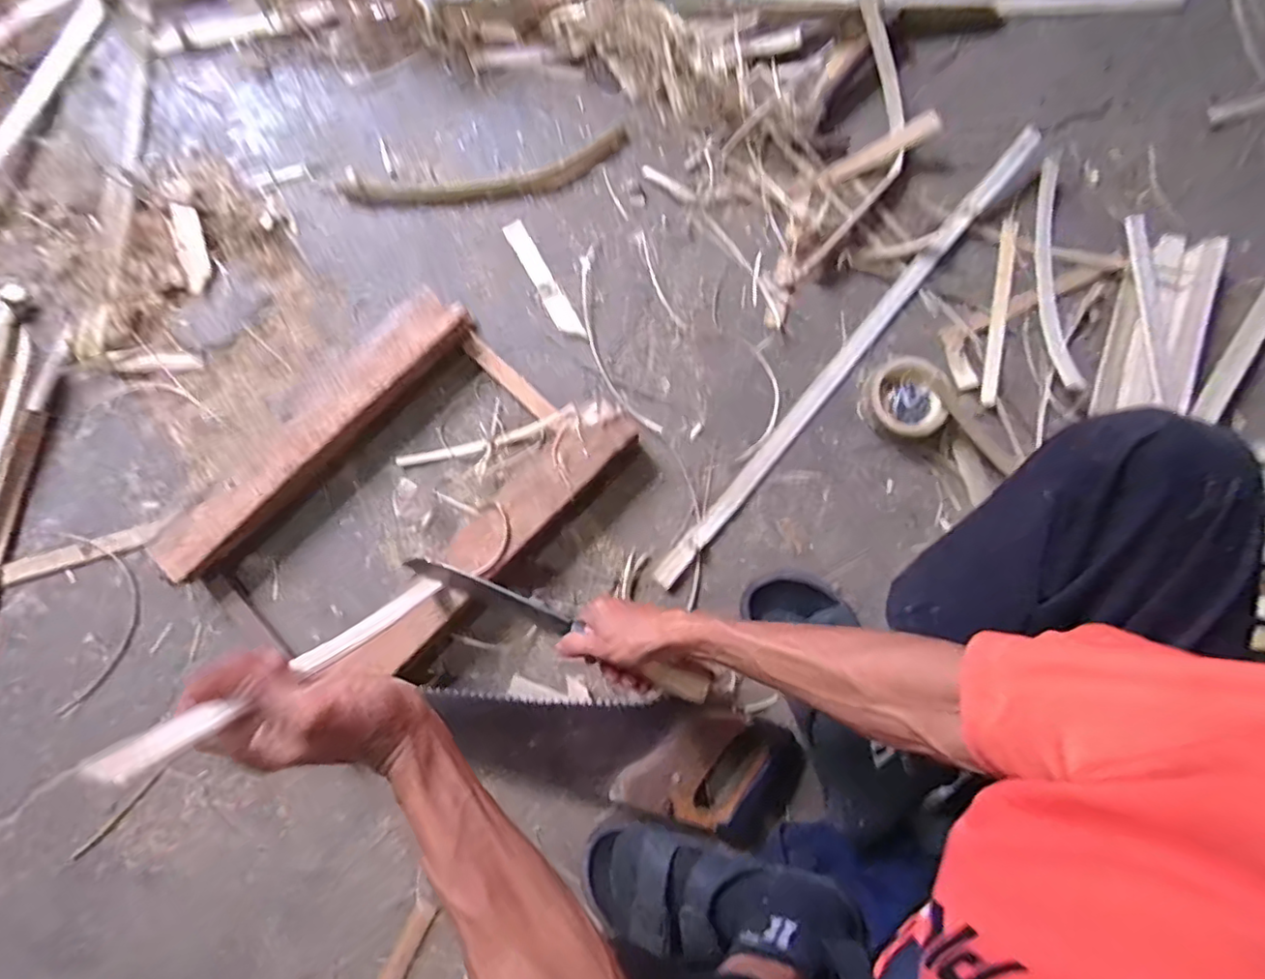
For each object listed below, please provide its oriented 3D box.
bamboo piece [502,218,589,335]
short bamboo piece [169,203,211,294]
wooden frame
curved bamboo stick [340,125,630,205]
[{"bbox_3d":[-0.101,-0.238,0.699,0.025,0.004,0.158,-29,80,-4],"label":"bamboo piece"},{"bbox_3d":[-0.513,-0.282,0.716,0.032,0.015,0.107,-14,80,-2],"label":"short bamboo piece"},{"bbox_3d":[-0.235,0.003,0.631,0.419,0.060,0.276,-44,82,-7],"label":"wooden frame"},{"bbox_3d":[-0.170,-0.364,0.718,0.333,0.014,0.058,-11,80,-1],"label":"curved bamboo stick"}]

